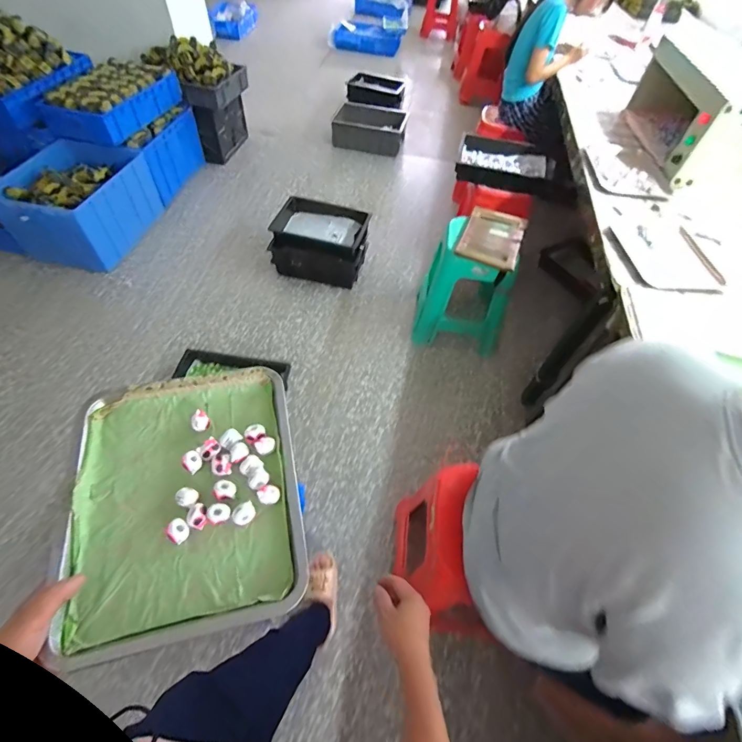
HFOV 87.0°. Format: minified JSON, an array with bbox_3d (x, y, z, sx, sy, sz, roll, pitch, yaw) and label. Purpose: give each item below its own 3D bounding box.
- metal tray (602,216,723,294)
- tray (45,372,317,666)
[{"bbox_3d":[0.870,-0.348,1.155,0.260,0.034,0.343,0,54,-8],"label":"metal tray"},{"bbox_3d":[-0.217,0.142,0.469,0.248,0.025,0.304,-11,59,-9],"label":"tray"}]

